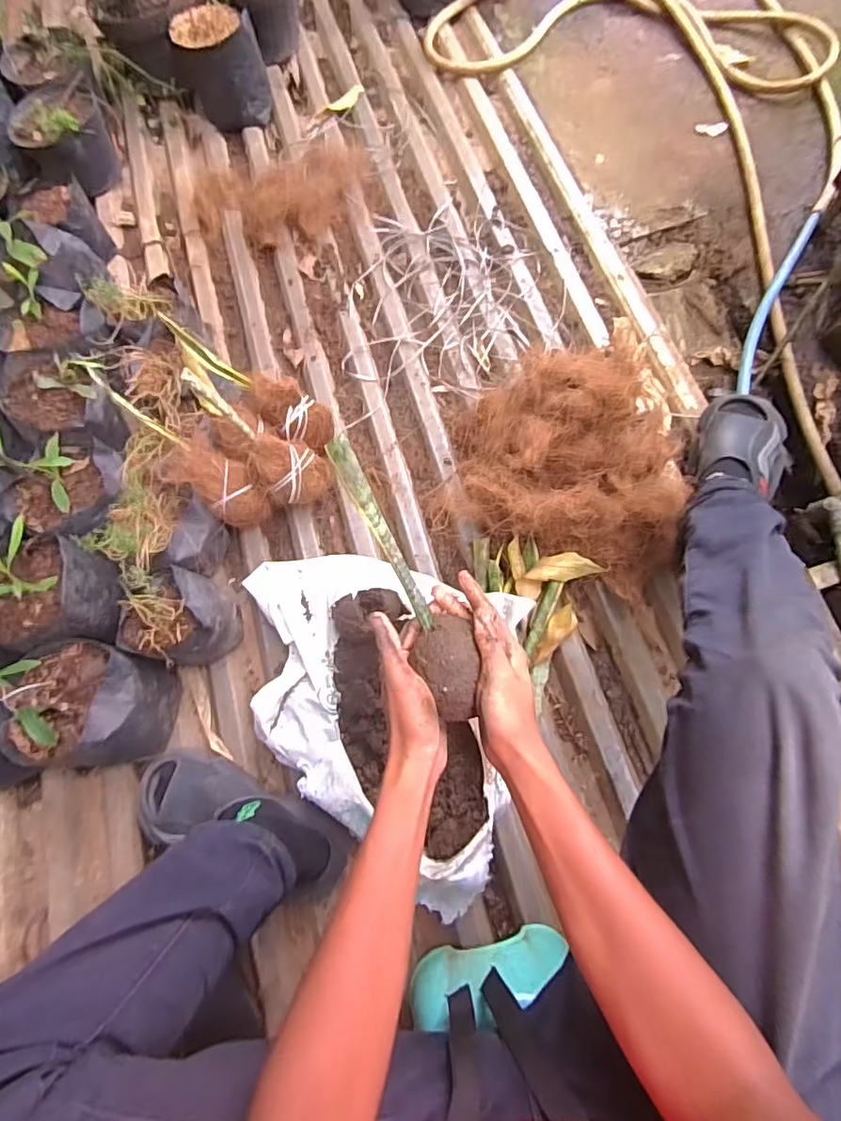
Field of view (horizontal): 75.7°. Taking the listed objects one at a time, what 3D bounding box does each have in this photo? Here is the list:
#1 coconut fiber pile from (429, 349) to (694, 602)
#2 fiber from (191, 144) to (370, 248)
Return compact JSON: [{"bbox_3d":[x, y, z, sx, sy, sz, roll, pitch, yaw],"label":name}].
[{"bbox_3d":[0.220,-0.153,0.800,0.369,0.158,0.305,23,74,8],"label":"coconut fiber pile"},{"bbox_3d":[-0.274,-0.721,1.045,0.341,0.080,0.228,-8,72,-1],"label":"fiber"}]

